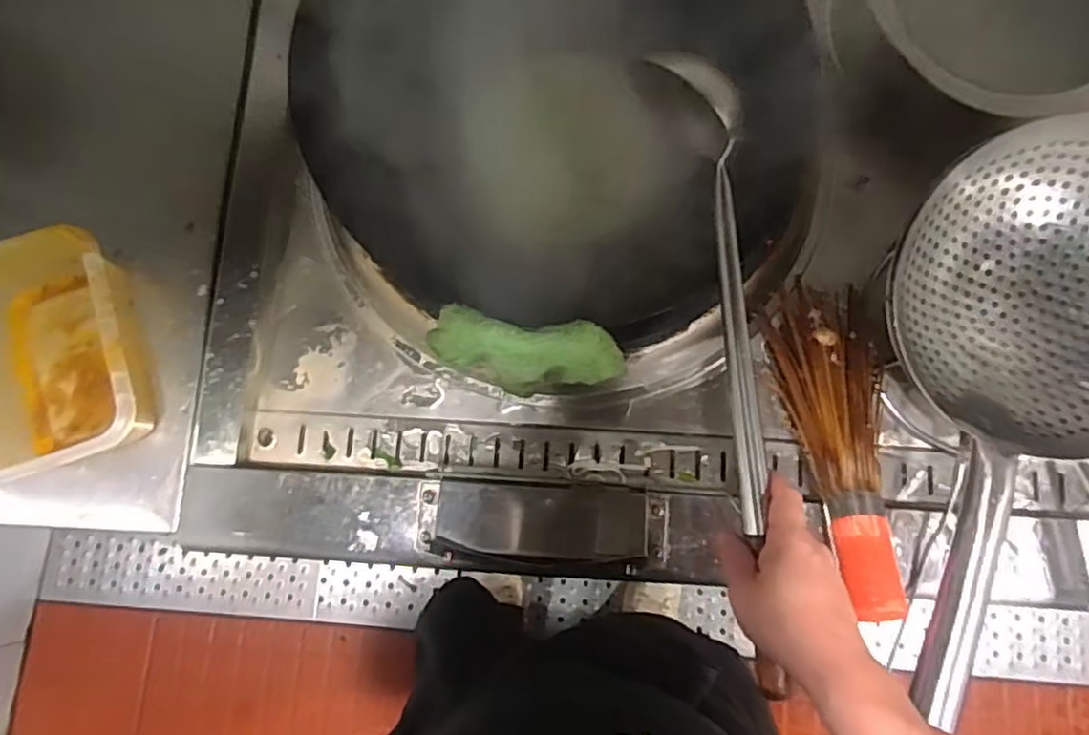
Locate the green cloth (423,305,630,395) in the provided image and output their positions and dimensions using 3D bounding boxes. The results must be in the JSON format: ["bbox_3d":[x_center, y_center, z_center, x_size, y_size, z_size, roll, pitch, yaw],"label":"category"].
[{"bbox_3d":[-0.013,-0.010,0.538,0.153,0.098,0.048,5,79,2],"label":"green cloth"}]

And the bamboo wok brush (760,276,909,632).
[{"bbox_3d":[0.269,0.069,0.616,0.095,0.074,0.300,-1,61,1],"label":"bamboo wok brush"}]

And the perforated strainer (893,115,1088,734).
[{"bbox_3d":[0.422,0.042,0.559,0.258,0.100,0.468,5,79,2],"label":"perforated strainer"}]

